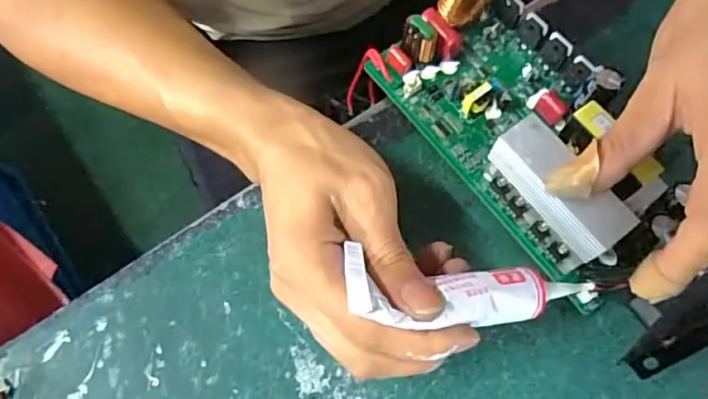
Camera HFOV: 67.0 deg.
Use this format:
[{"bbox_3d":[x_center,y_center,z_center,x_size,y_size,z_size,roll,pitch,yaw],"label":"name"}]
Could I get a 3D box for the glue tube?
[{"bbox_3d":[0.053,0.037,0.229,0.123,0.016,0.032,5,67,-27],"label":"glue tube"}]

